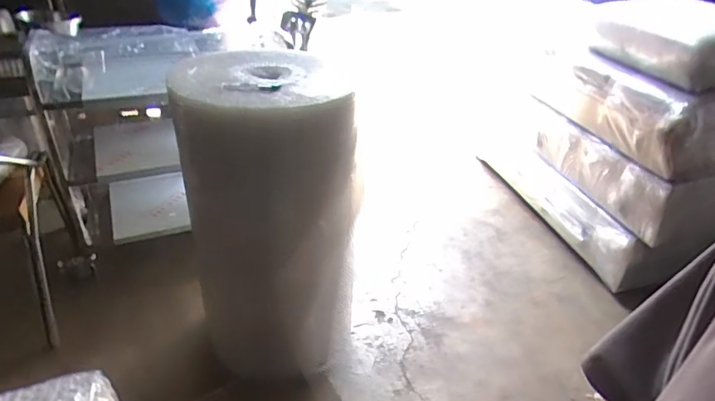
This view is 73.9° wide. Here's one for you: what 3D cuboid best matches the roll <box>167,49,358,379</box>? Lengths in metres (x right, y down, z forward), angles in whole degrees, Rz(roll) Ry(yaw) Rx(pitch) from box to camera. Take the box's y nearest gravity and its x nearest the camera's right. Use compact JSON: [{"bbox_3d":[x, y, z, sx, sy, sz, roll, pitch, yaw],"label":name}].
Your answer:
[{"bbox_3d":[-0.288,0.044,1.510,0.431,0.909,0.468,3,32,-2],"label":"roll"}]

